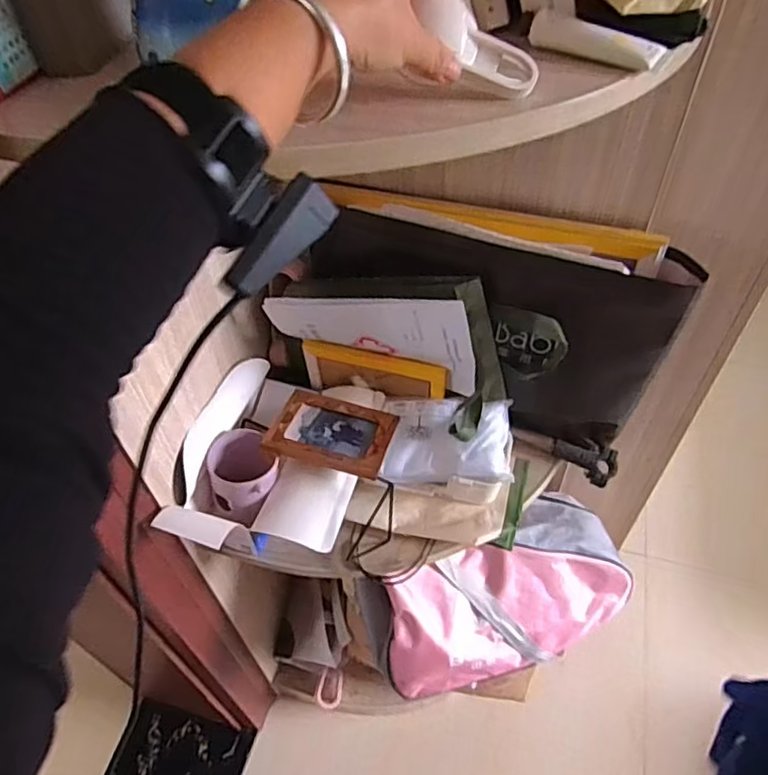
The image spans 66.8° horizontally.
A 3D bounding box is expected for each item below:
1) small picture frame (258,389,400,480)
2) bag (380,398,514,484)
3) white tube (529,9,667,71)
[{"bbox_3d":[-0.068,0.060,0.779,0.153,0.014,0.108,14,45,7],"label":"small picture frame"},{"bbox_3d":[0.087,0.071,0.792,0.169,0.052,0.109,3,48,6],"label":"bag"},{"bbox_3d":[0.150,-0.249,0.412,0.092,0.023,0.023,27,54,25],"label":"white tube"}]

